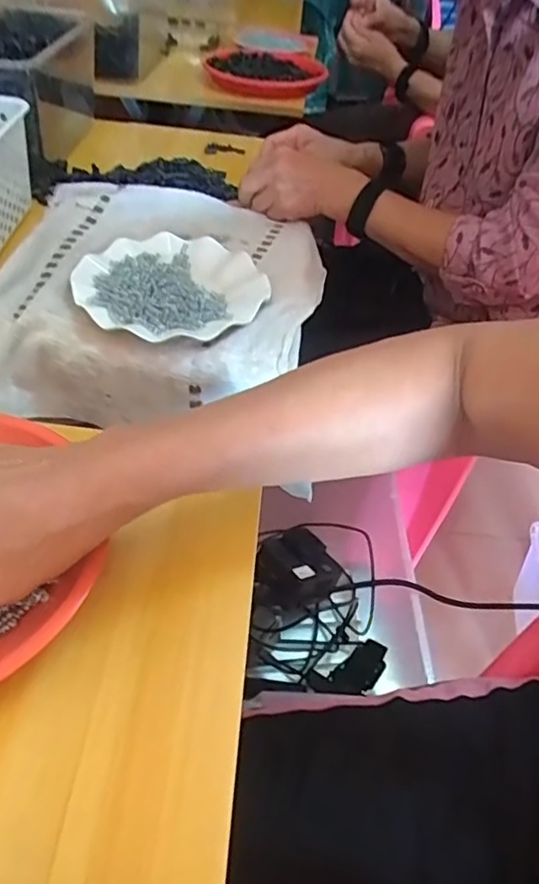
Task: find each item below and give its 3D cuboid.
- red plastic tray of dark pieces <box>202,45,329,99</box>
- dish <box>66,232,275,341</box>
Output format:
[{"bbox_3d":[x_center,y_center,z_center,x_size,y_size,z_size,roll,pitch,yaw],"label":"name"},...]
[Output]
[{"bbox_3d":[-0.014,-0.775,1.240,0.234,0.049,0.377,0,45,-7],"label":"red plastic tray of dark pieces"},{"bbox_3d":[-0.099,-0.162,0.596,0.177,0.022,0.182,4,45,-4],"label":"dish"}]

